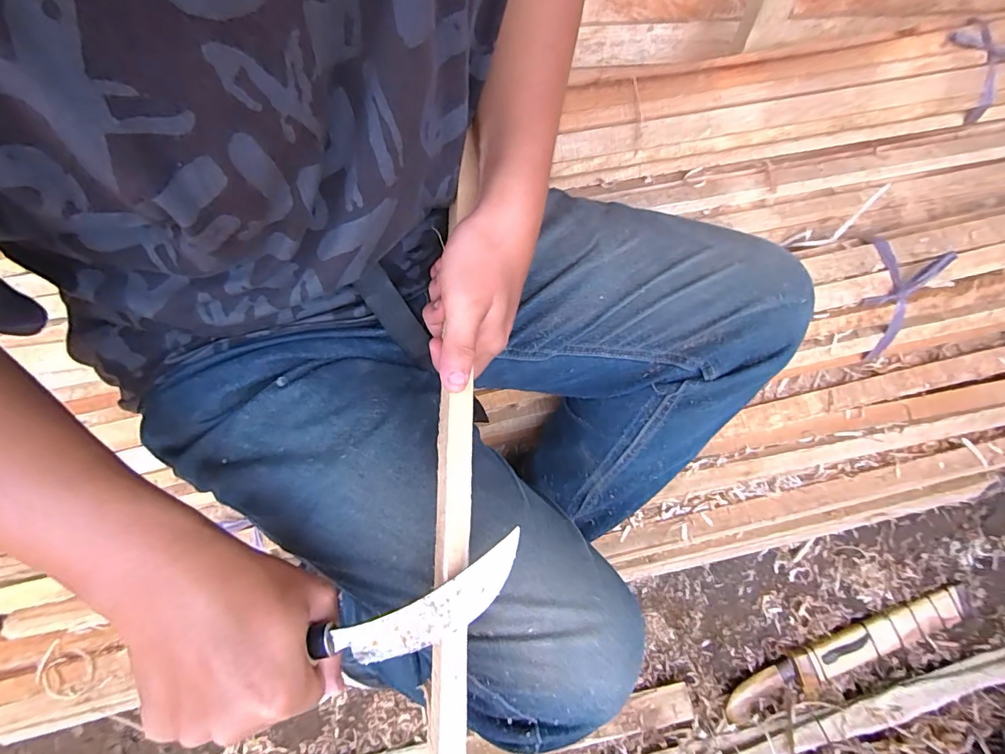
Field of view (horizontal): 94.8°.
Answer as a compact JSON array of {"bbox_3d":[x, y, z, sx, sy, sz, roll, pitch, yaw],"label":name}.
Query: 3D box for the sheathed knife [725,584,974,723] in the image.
[{"bbox_3d":[0.600,0.465,0.787,0.473,0.043,0.068,-17,66,-10],"label":"sheathed knife"}]

